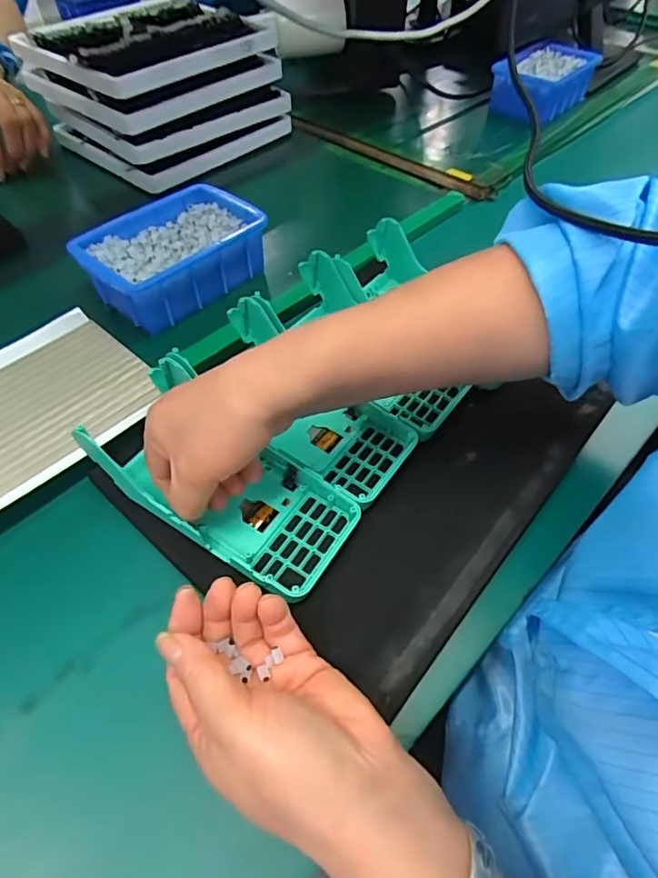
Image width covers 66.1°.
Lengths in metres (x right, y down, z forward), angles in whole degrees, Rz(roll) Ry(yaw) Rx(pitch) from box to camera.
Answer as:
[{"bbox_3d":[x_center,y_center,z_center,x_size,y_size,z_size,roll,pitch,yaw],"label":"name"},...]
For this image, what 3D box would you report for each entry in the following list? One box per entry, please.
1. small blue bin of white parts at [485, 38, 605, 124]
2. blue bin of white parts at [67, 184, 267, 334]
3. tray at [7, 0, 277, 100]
[{"bbox_3d":[0.295,-0.493,0.705,0.103,0.060,0.150,34,60,22],"label":"small blue bin of white parts"},{"bbox_3d":[-0.135,-0.159,0.450,0.103,0.057,0.148,37,61,23],"label":"blue bin of white parts"},{"bbox_3d":[-0.202,-0.449,0.566,0.202,0.027,0.219,32,59,21],"label":"tray"}]

